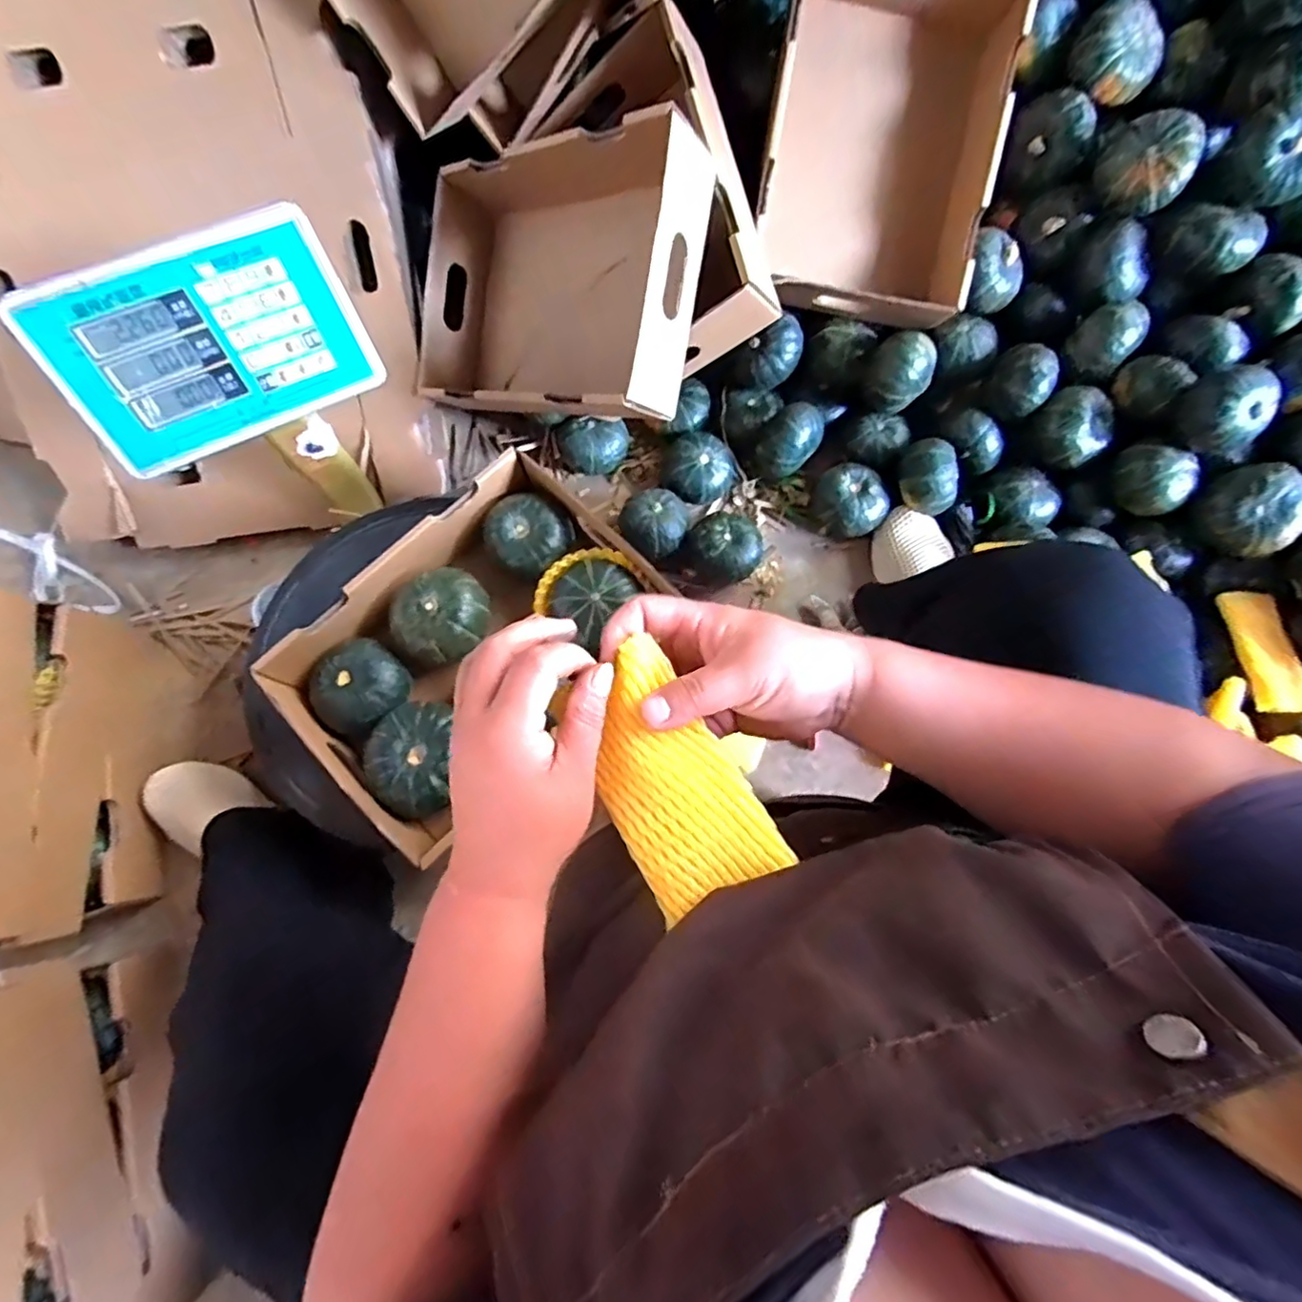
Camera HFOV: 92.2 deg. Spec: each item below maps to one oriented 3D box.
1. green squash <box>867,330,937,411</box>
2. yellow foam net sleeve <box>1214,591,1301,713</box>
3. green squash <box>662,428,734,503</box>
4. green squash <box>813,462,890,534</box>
[{"bbox_3d":[0.310,-0.345,0.790,0.073,0.082,0.069,33,78,9],"label":"green squash"},{"bbox_3d":[0.694,-0.002,0.710,0.048,0.037,0.144,-5,75,0],"label":"yellow foam net sleeve"},{"bbox_3d":[0.065,-0.248,0.846,0.089,0.061,0.092,-27,76,-6],"label":"green squash"},{"bbox_3d":[0.262,-0.197,0.829,0.079,0.071,0.094,-28,77,-6],"label":"green squash"}]

